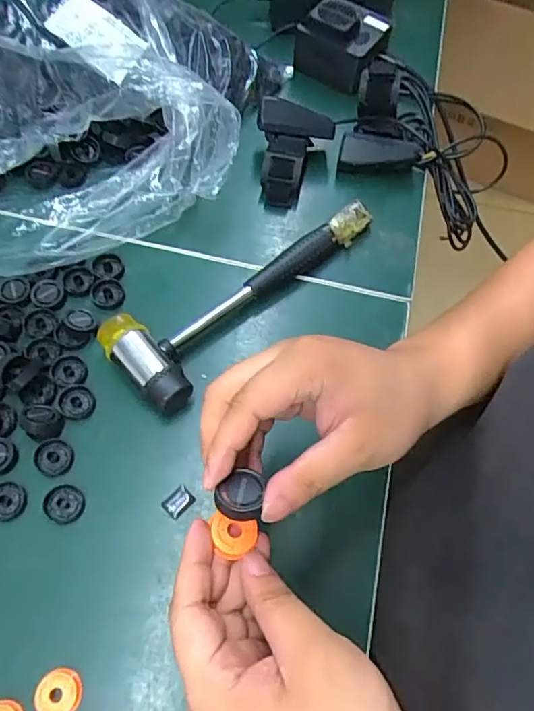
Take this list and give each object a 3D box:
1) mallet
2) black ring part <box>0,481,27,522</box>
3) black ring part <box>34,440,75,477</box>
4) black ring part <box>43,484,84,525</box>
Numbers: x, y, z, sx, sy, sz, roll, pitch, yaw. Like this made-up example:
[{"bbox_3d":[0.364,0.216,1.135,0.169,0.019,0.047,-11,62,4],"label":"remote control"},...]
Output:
[{"bbox_3d":[-0.016,-0.061,0.426,0.080,0.036,0.240,40,69,16],"label":"mallet"},{"bbox_3d":[-0.176,0.099,0.360,0.025,0.007,0.024,1,64,-2],"label":"black ring part"},{"bbox_3d":[-0.150,0.072,0.374,0.025,0.004,0.026,-2,64,-3],"label":"black ring part"},{"bbox_3d":[-0.137,0.100,0.358,0.025,0.007,0.024,1,64,-2],"label":"black ring part"}]

